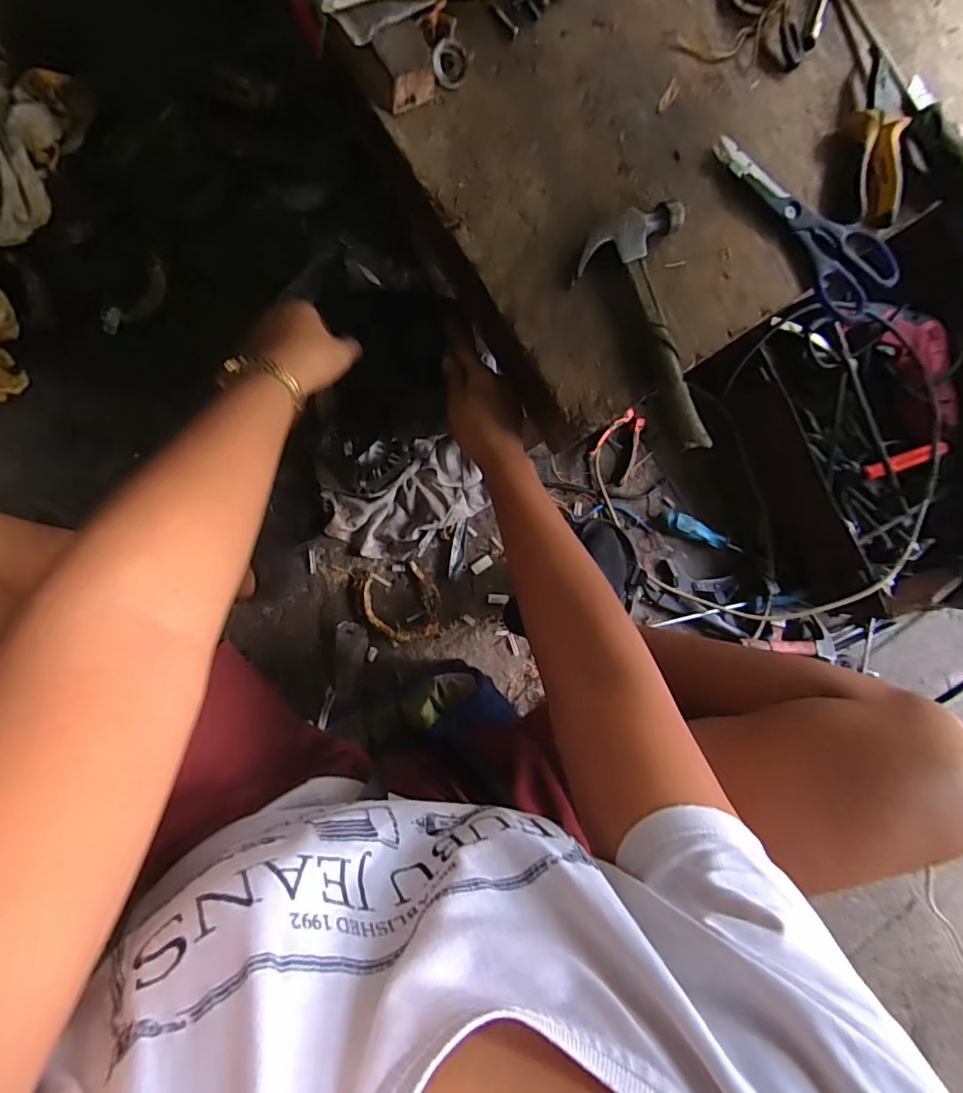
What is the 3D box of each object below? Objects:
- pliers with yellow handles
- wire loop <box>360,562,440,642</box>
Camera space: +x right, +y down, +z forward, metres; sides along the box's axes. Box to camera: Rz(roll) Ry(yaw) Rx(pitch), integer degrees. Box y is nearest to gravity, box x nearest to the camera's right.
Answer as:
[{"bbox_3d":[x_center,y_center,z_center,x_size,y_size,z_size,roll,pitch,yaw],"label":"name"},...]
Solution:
[{"bbox_3d":[0.365,-0.377,0.487,0.053,0.024,0.147,1,90,-9],"label":"pliers with yellow handles"},{"bbox_3d":[-0.112,0.085,0.748,0.105,0.020,0.108,0,91,-9],"label":"wire loop"}]

